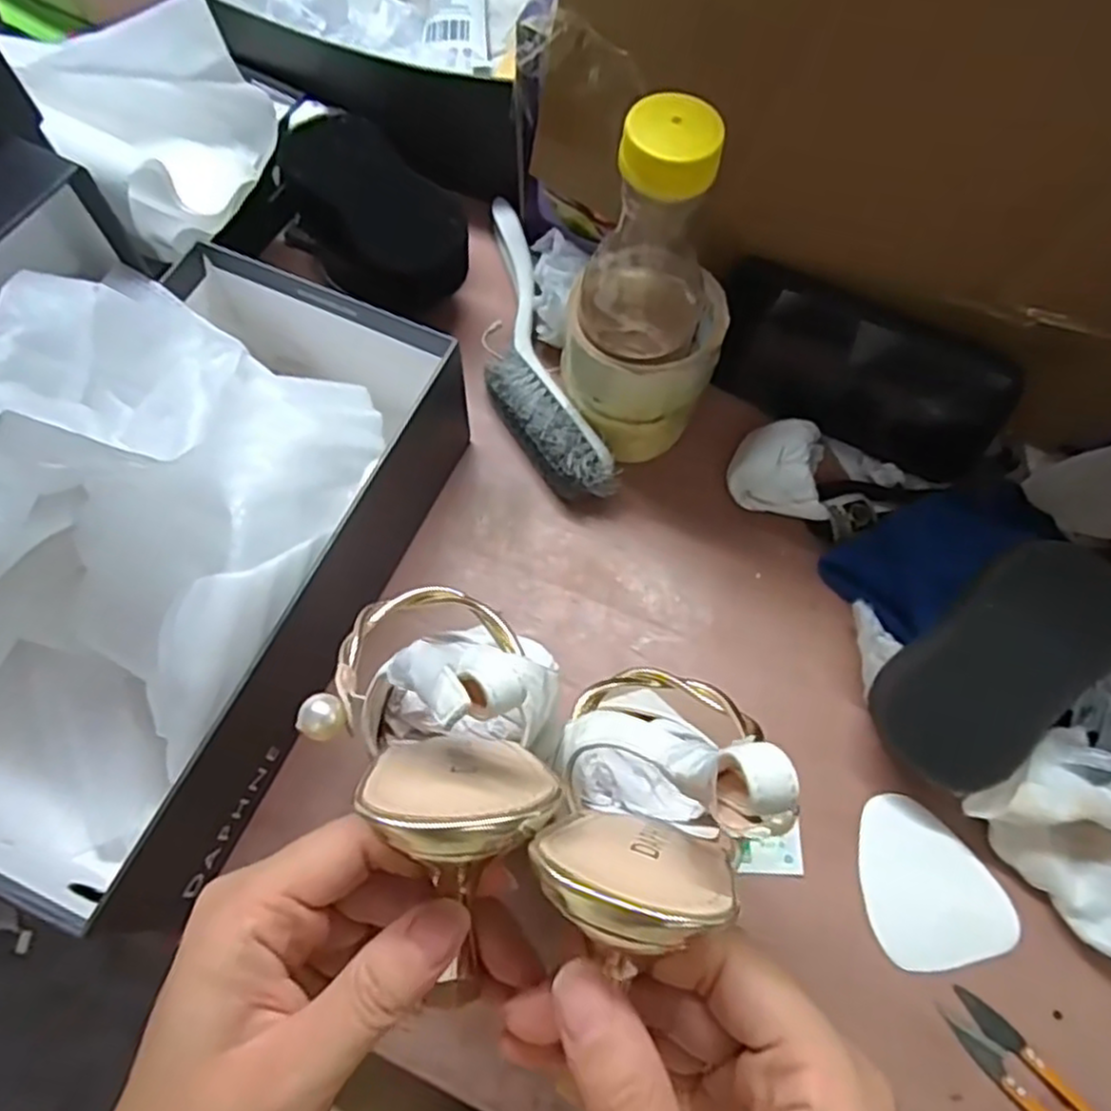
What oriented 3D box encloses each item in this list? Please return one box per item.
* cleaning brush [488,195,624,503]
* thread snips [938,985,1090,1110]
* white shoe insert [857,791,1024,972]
[{"bbox_3d":[-0.022,-0.132,0.463,0.054,0.038,0.225,-16,70,-9],"label":"cleaning brush"},{"bbox_3d":[0.220,0.244,0.330,0.022,0.008,0.103,-39,74,-16],"label":"thread snips"},{"bbox_3d":[0.179,0.164,0.363,0.063,0.005,0.082,-36,74,-15],"label":"white shoe insert"}]

